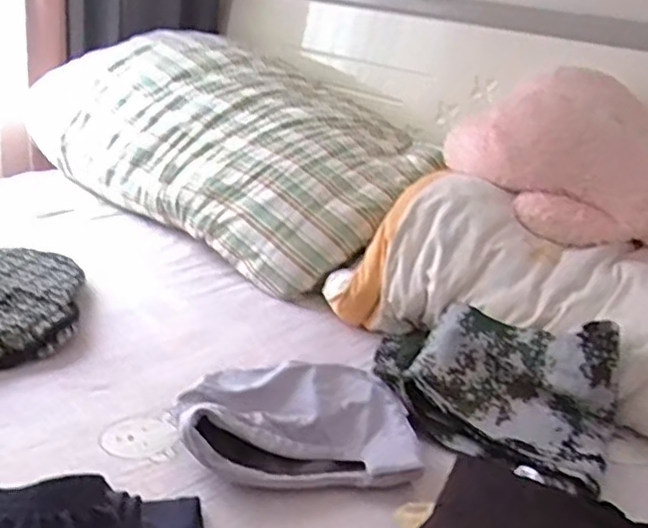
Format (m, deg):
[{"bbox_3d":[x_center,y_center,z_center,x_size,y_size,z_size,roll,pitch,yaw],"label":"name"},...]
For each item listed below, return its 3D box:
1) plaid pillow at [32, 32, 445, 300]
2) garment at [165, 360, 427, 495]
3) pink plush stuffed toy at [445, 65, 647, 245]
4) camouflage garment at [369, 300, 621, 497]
[{"bbox_3d":[-0.234,-0.322,1.589,0.580,0.337,1.033,-17,34,-42],"label":"plaid pillow"},{"bbox_3d":[-0.034,0.213,0.872,0.317,0.081,0.219,4,25,-7],"label":"garment"},{"bbox_3d":[0.586,-0.172,1.187,0.658,0.276,0.356,23,29,31],"label":"pink plush stuffed toy"},{"bbox_3d":[0.256,0.168,0.967,0.374,0.141,0.253,16,26,18],"label":"camouflage garment"}]

